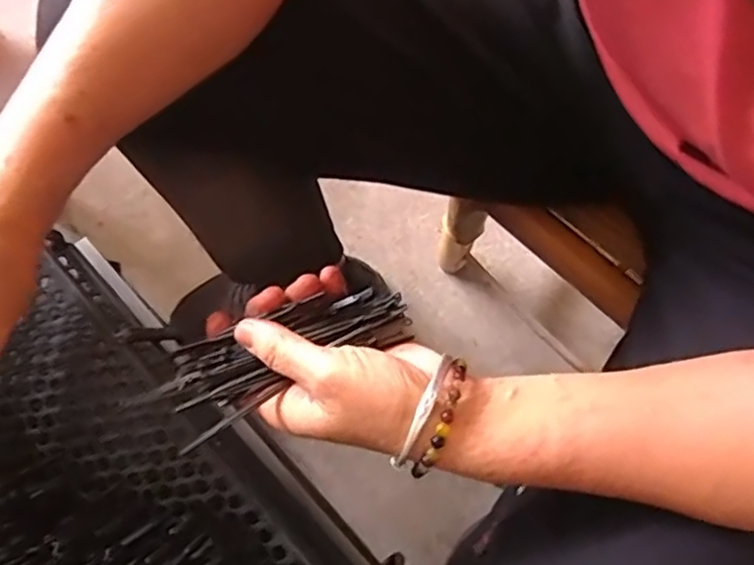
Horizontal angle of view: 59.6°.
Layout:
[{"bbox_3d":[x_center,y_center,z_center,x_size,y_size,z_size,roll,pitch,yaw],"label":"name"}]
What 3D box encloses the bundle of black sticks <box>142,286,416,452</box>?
[{"bbox_3d":[-0.048,0.036,0.341,0.134,0.030,0.049,-24,80,-7],"label":"bundle of black sticks"}]

